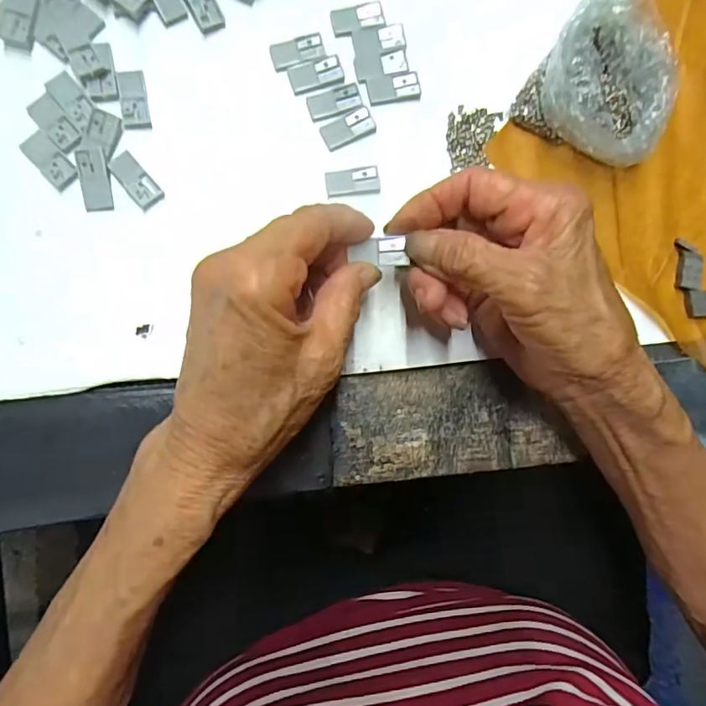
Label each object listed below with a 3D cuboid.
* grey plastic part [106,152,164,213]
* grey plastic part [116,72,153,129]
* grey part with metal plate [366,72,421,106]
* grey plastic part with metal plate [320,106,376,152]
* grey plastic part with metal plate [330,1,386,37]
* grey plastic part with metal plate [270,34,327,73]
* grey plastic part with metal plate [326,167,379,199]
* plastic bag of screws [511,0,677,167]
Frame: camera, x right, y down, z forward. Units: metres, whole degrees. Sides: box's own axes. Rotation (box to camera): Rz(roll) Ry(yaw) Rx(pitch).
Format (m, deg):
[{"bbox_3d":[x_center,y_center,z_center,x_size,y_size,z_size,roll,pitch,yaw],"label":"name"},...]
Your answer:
[{"bbox_3d":[-0.105,-0.084,0.252,0.013,0.004,0.028,-41,93,-9],"label":"grey plastic part"},{"bbox_3d":[-0.108,-0.125,0.255,0.013,0.004,0.030,-10,88,-9],"label":"grey plastic part"},{"bbox_3d":[0.022,-0.140,0.276,0.028,0.004,0.014,-13,88,-9],"label":"grey part with metal plate"},{"bbox_3d":[-0.002,-0.117,0.270,0.029,0.004,0.014,-28,91,-9],"label":"grey plastic part with metal plate"},{"bbox_3d":[0.003,-0.177,0.275,0.028,0.004,0.015,-15,89,-9],"label":"grey plastic part with metal plate"},{"bbox_3d":[-0.028,-0.157,0.269,0.028,0.004,0.014,-20,89,-9],"label":"grey plastic part with metal plate"},{"bbox_3d":[0.000,-0.089,0.268,0.027,0.004,0.014,-9,88,-9],"label":"grey plastic part with metal plate"},{"bbox_3d":[0.132,-0.138,0.272,0.076,0.042,0.070,39,82,-4],"label":"plastic bag of screws"}]

